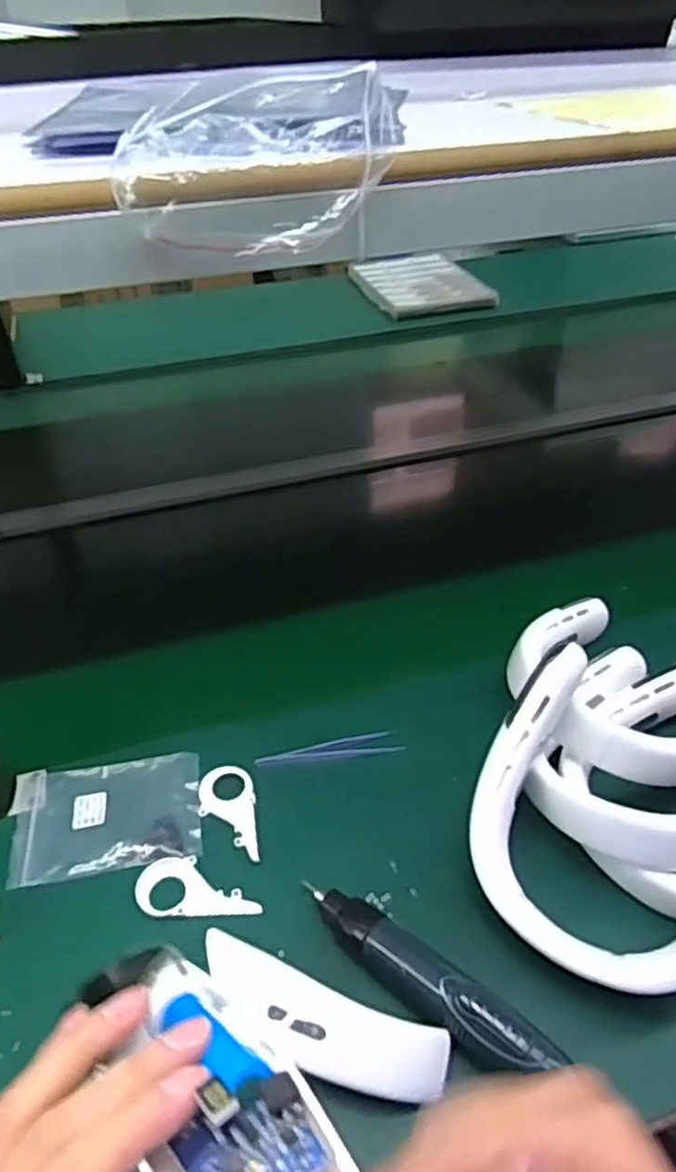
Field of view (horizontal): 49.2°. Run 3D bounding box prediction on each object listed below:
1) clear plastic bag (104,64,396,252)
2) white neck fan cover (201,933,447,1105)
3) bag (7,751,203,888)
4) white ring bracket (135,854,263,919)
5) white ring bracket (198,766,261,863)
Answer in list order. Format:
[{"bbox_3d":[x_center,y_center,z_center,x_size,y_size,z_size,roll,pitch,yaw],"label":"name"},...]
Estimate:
[{"bbox_3d":[-0.043,-0.242,0.420,0.154,0.080,0.052,-6,40,-5],"label":"clear plastic bag"},{"bbox_3d":[-0.018,0.278,0.472,0.174,0.038,0.055,15,43,19],"label":"white neck fan cover"},{"bbox_3d":[-0.191,0.189,0.614,0.148,0.007,0.100,-8,40,-8],"label":"bag"},{"bbox_3d":[-0.106,0.230,0.565,0.094,0.004,0.049,-2,40,0],"label":"white ring bracket"},{"bbox_3d":[-0.091,0.187,0.609,0.046,0.004,0.090,-7,40,-6],"label":"white ring bracket"}]

